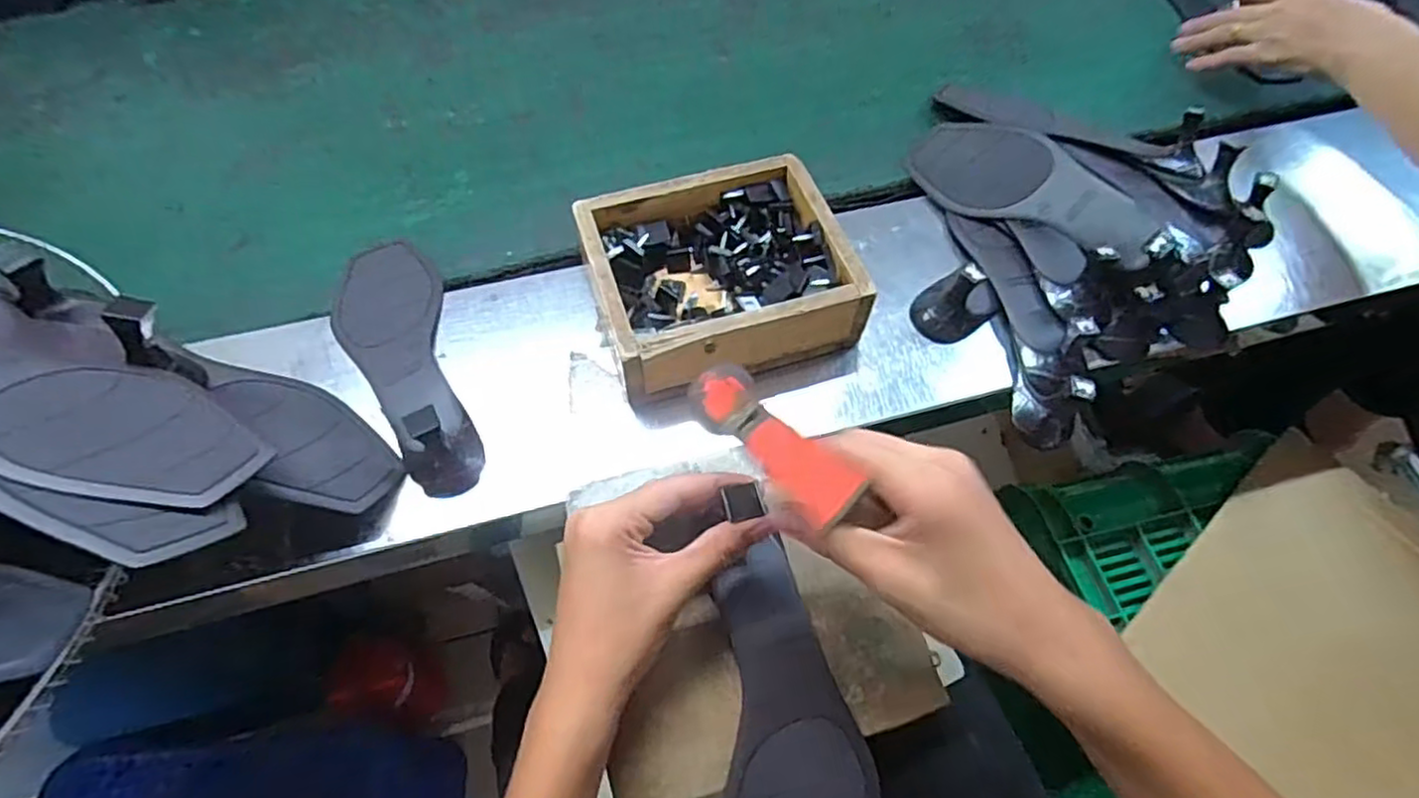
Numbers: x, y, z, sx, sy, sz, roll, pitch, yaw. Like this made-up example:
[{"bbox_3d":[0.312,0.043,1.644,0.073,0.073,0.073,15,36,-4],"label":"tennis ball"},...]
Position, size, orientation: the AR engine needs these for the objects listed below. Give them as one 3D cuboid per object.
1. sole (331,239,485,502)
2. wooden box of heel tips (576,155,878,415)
[{"bbox_3d":[-0.222,-0.045,0.488,0.081,0.049,0.244,-28,64,-16],"label":"sole"},{"bbox_3d":[0.008,-0.092,0.499,0.179,0.051,0.158,-16,62,-10],"label":"wooden box of heel tips"}]

